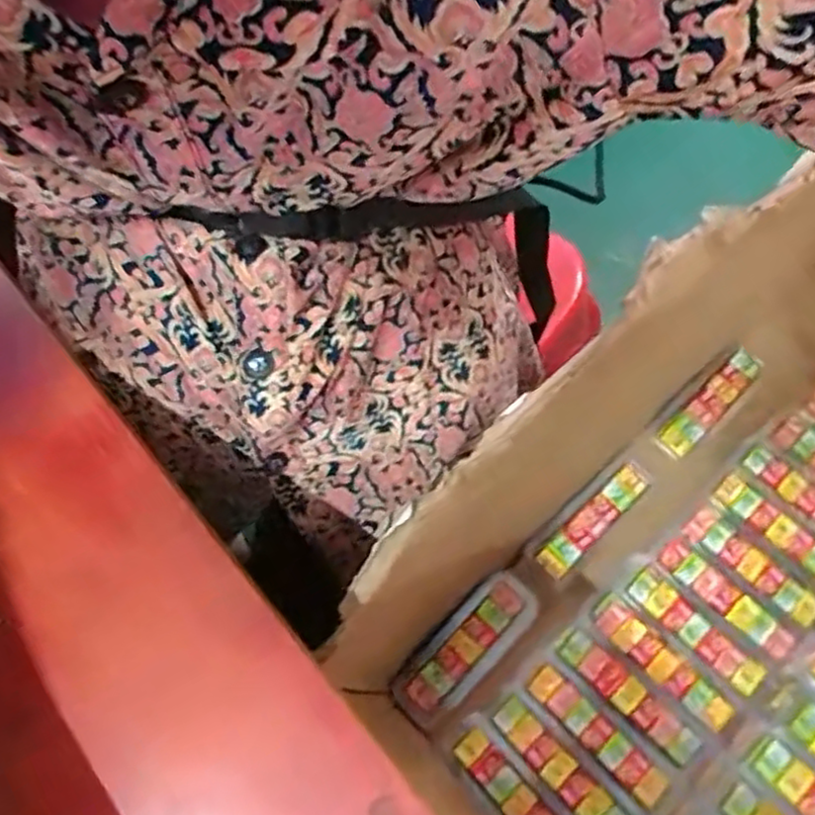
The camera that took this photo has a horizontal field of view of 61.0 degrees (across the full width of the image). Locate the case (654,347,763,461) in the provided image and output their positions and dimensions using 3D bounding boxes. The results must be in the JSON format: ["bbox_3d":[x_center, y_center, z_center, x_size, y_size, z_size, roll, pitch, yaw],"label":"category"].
[{"bbox_3d":[0.274,-0.005,0.632,0.121,0.029,0.033,-42,68,-17],"label":"case"}]

